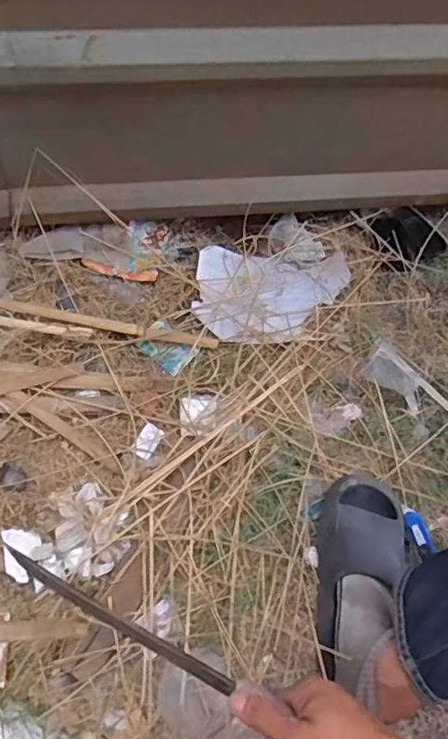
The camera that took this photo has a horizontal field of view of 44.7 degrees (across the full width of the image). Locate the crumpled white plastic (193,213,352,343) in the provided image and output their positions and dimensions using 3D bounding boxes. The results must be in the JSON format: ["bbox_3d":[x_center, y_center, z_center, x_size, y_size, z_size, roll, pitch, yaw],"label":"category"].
[{"bbox_3d":[0.080,-0.159,0.974,0.275,0.032,0.231,-21,63,-15],"label":"crumpled white plastic"}]

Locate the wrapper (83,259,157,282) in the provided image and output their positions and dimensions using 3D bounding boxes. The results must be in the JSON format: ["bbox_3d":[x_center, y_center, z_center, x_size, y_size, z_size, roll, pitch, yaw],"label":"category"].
[{"bbox_3d":[-0.189,-0.179,0.987,0.136,0.010,0.022,9,60,2],"label":"wrapper"}]

